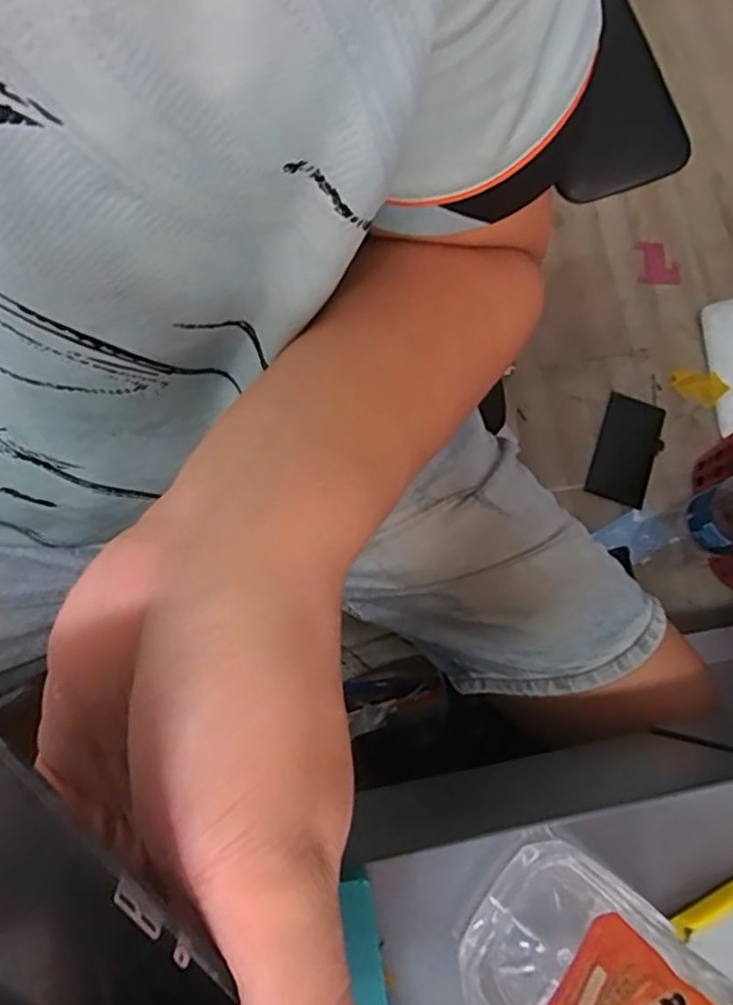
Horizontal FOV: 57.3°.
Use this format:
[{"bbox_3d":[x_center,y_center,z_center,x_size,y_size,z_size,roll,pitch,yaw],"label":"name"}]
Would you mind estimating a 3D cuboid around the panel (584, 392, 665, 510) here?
[{"bbox_3d":[0.404,-0.080,1.044,0.090,0.010,0.160,17,85,10],"label":"panel"}]

